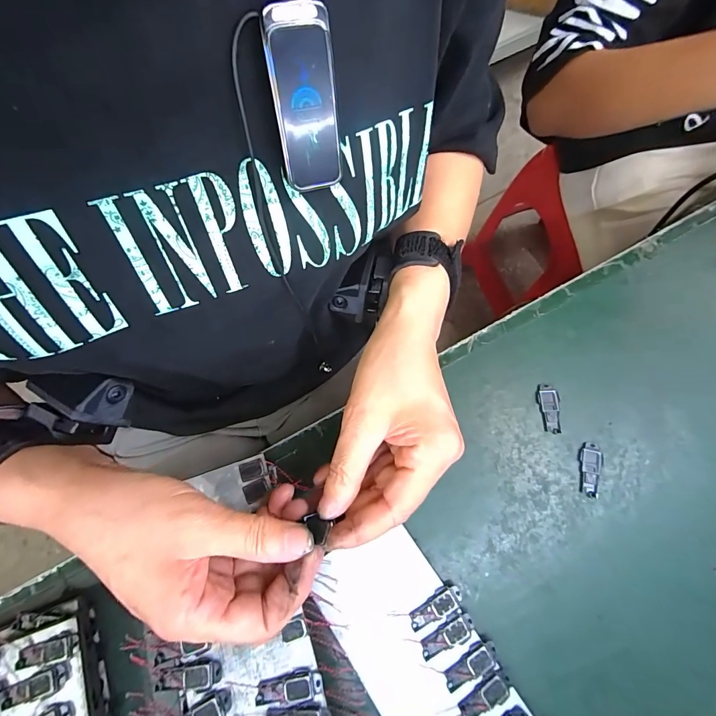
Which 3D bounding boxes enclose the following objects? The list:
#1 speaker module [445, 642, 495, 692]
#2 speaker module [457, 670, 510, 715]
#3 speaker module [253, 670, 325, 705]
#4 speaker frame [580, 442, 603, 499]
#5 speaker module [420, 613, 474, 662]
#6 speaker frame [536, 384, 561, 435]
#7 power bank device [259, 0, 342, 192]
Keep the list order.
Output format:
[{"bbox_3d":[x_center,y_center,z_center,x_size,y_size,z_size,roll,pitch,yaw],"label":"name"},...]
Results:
[{"bbox_3d":[0.075,0.204,0.252,0.039,0.004,0.014,-29,73,-7],"label":"speaker module"},{"bbox_3d":[0.082,0.221,0.247,0.038,0.004,0.015,-29,73,-7],"label":"speaker module"},{"bbox_3d":[-0.042,0.201,0.231,0.040,0.004,0.014,-13,72,-2],"label":"speaker module"},{"bbox_3d":[0.180,0.086,0.293,0.016,0.004,0.040,9,73,5],"label":"speaker frame"},{"bbox_3d":[0.061,0.189,0.258,0.039,0.004,0.015,-25,73,-6],"label":"speaker module"},{"bbox_3d":[0.156,0.041,0.308,0.016,0.004,0.040,-6,72,1],"label":"speaker frame"},{"bbox_3d":[-0.022,-0.106,0.160,0.025,0.064,0.010,-3,40,2],"label":"power bank device"}]

